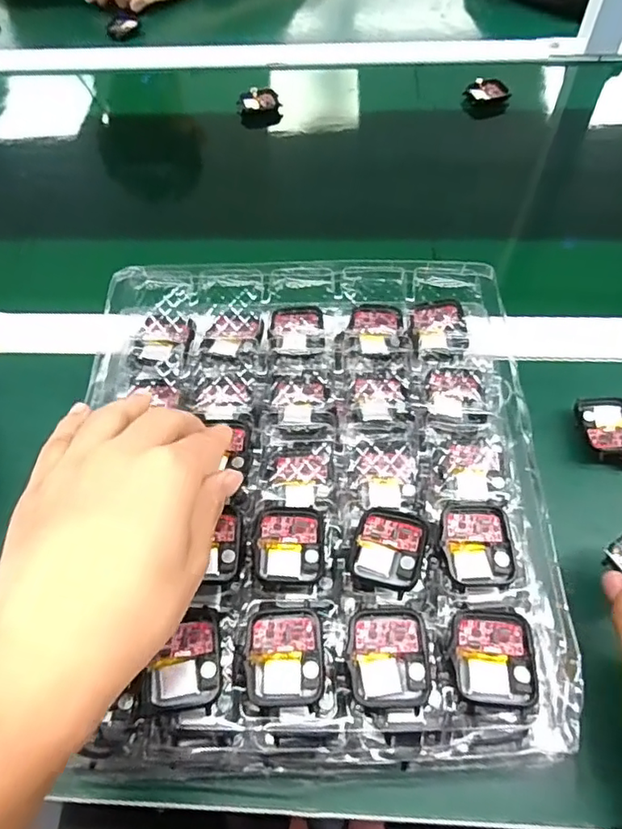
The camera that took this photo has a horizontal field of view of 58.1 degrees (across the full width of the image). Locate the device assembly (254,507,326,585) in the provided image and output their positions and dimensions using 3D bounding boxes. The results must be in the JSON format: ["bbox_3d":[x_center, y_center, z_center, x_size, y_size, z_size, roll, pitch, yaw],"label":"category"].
[{"bbox_3d":[-0.011,0.071,0.303,0.036,0.006,0.041,1,58,3],"label":"device assembly"}]

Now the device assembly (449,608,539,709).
[{"bbox_3d":[0.086,0.116,0.267,0.037,0.015,0.041,3,59,4],"label":"device assembly"}]

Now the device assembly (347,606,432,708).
[{"bbox_3d":[0.037,0.114,0.266,0.037,0.005,0.042,-2,58,1],"label":"device assembly"}]

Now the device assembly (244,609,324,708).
[{"bbox_3d":[-0.012,0.117,0.270,0.036,0.010,0.042,-2,58,1],"label":"device assembly"}]

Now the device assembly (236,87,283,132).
[{"bbox_3d":[-0.058,-0.352,0.649,0.048,0.035,0.032,-3,58,0],"label":"device assembly"}]

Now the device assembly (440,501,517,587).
[{"bbox_3d":[0.089,0.070,0.300,0.037,0.013,0.043,1,58,3],"label":"device assembly"}]

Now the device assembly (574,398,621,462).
[{"bbox_3d":[0.213,0.012,0.390,0.050,0.020,0.045,1,58,3],"label":"device assembly"}]

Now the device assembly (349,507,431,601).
[{"bbox_3d":[0.042,0.072,0.300,0.036,0.012,0.042,16,60,12],"label":"device assembly"}]

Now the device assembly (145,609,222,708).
[{"bbox_3d":[-0.061,0.118,0.273,0.034,0.006,0.042,-6,58,-1],"label":"device assembly"}]

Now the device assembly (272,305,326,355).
[{"bbox_3d":[-0.010,-0.056,0.389,0.037,0.010,0.039,1,81,-2],"label":"device assembly"}]

